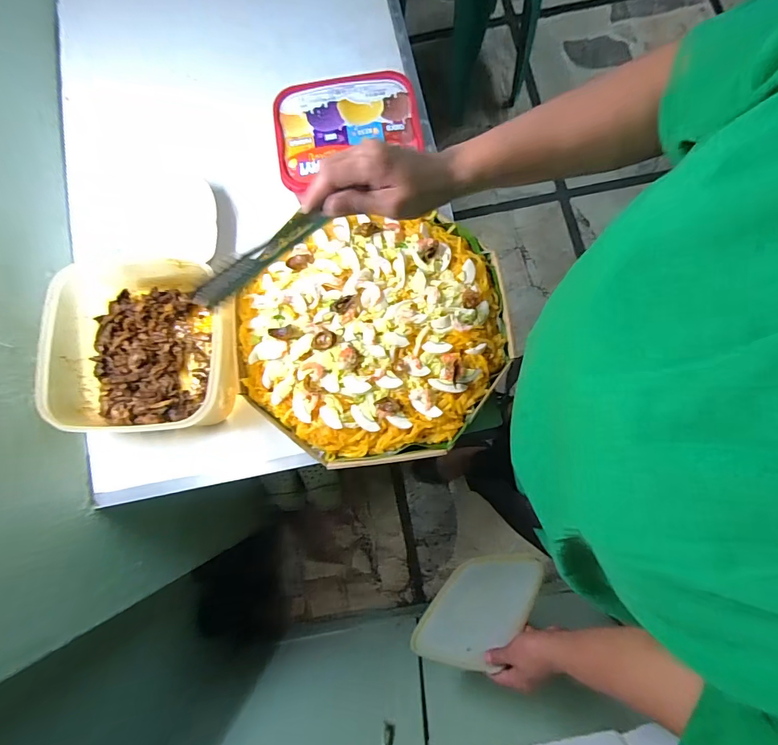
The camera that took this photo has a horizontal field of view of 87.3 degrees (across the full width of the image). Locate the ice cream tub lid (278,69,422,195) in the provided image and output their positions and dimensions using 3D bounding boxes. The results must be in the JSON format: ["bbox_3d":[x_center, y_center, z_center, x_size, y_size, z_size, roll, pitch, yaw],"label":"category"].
[{"bbox_3d":[-0.057,-0.339,0.561,0.194,0.015,0.155,-11,79,-1],"label":"ice cream tub lid"}]

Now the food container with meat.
[{"bbox_3d":[-0.317,-0.031,0.539,0.218,0.088,0.211,-2,80,1],"label":"food container with meat"}]

